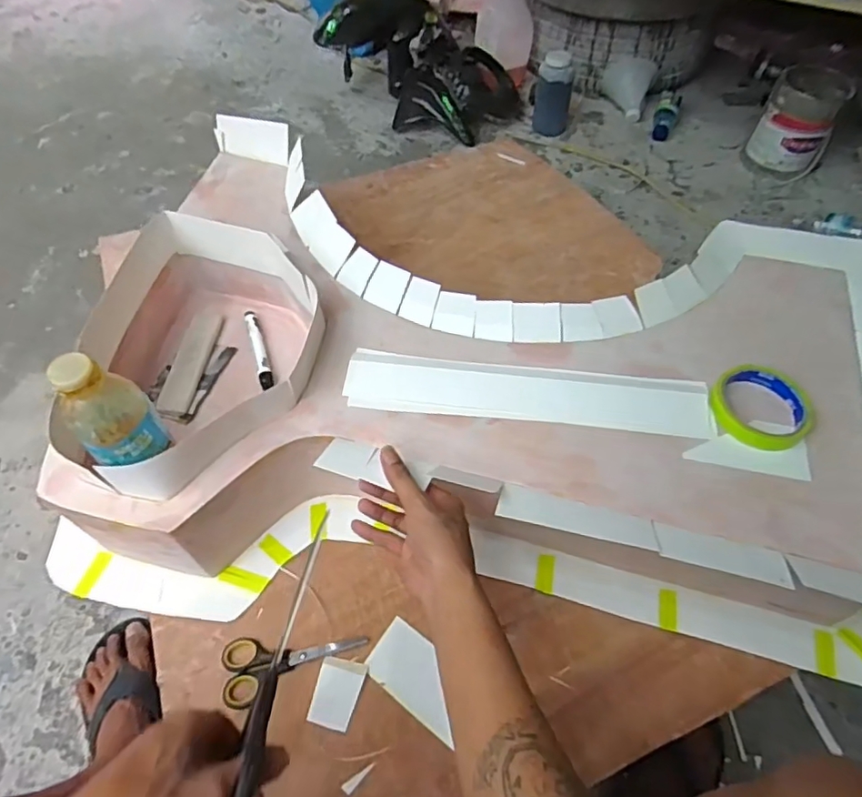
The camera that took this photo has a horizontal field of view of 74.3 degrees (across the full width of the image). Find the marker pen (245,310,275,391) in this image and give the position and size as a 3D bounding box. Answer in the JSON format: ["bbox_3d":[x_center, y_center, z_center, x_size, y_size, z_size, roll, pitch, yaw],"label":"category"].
[{"bbox_3d":[-0.215,-0.064,0.709,0.017,0.010,0.131,-17,56,-12],"label":"marker pen"}]

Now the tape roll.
[{"bbox_3d":[0.324,0.008,0.558,0.092,0.016,0.092,0,55,0],"label":"tape roll"}]

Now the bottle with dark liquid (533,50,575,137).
[{"bbox_3d":[0.331,-0.823,1.523,0.097,0.183,0.102,9,55,6],"label":"bottle with dark liquid"}]

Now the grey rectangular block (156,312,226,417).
[{"bbox_3d":[-0.292,-0.049,0.695,0.039,0.010,0.154,3,55,2],"label":"grey rectangular block"}]

